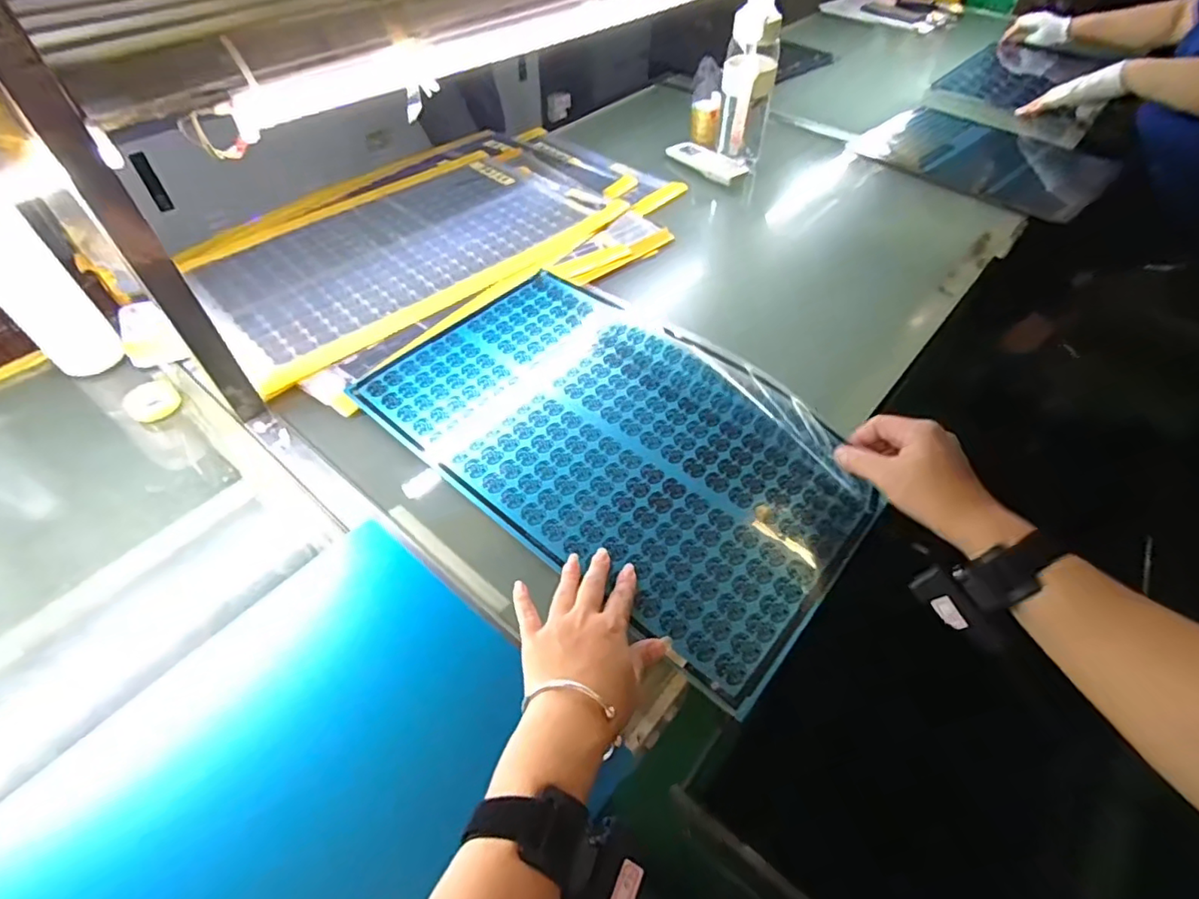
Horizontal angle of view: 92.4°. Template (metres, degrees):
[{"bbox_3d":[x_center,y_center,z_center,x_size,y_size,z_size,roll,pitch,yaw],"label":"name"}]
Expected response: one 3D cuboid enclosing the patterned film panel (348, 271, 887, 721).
[{"bbox_3d":[0.008,-0.029,0.582,0.486,0.044,0.296,36,59,24],"label":"patterned film panel"}]

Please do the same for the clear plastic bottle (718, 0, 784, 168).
[{"bbox_3d":[0.232,-0.557,0.909,0.082,0.264,0.081,11,52,7],"label":"clear plastic bottle"}]

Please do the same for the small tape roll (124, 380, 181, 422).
[{"bbox_3d":[-0.483,-0.054,0.623,0.048,0.015,0.047,-34,60,-25],"label":"small tape roll"}]

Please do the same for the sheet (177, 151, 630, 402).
[{"bbox_3d":[-0.268,-0.302,0.818,0.550,0.008,0.344,-34,60,-25],"label":"sheet"}]

